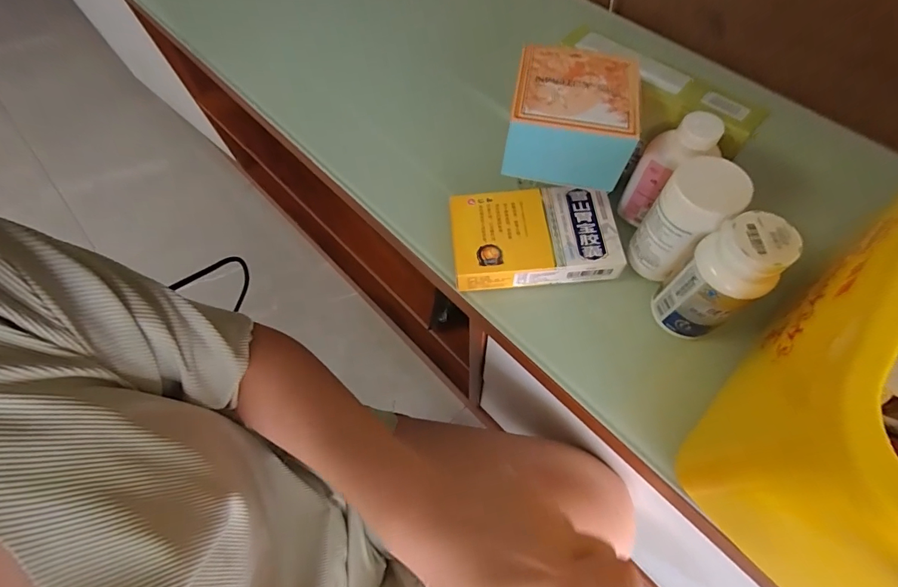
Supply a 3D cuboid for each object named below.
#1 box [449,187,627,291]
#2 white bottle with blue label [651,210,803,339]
[{"bbox_3d":[0.071,-0.048,0.355,0.133,0.028,0.078,-5,64,1],"label":"box"},{"bbox_3d":[0.183,-0.009,0.283,0.045,0.098,0.043,39,72,19],"label":"white bottle with blue label"}]

